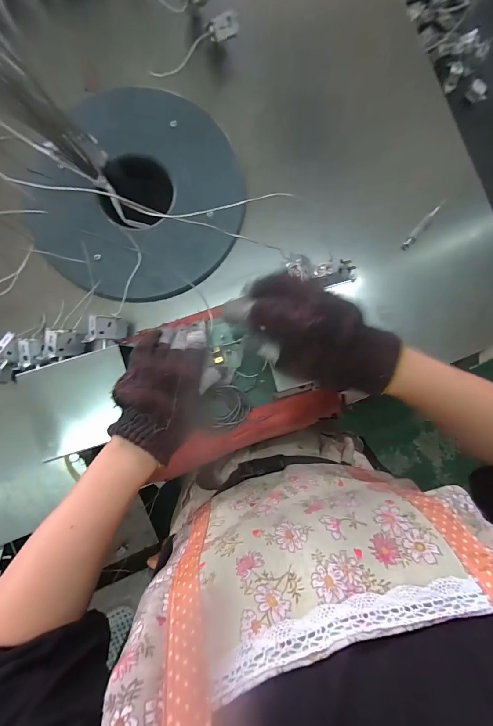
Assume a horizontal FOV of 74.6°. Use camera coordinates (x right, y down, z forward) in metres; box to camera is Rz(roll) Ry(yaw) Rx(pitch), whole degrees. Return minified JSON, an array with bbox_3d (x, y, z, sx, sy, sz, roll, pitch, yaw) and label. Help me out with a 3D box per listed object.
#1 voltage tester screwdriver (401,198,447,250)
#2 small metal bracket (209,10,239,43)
[{"bbox_3d":[0.267,-0.207,0.489,0.013,0.016,0.091,39,87,0],"label":"voltage tester screwdriver"},{"bbox_3d":[-0.032,-0.482,0.464,0.041,0.019,0.020,-21,88,-2],"label":"small metal bracket"}]

